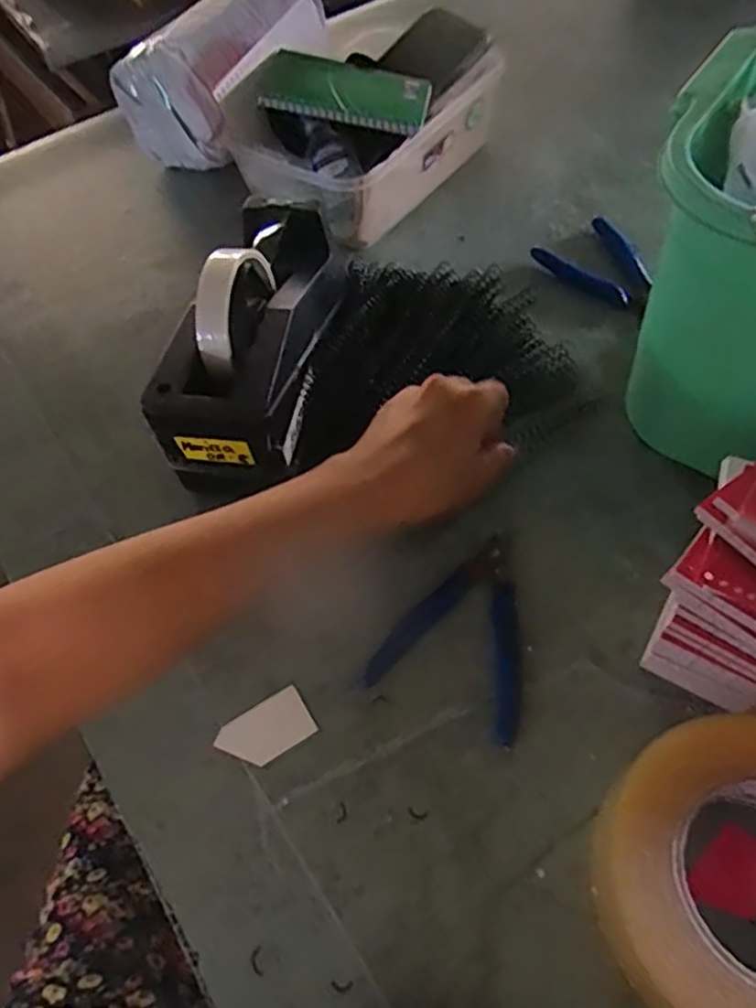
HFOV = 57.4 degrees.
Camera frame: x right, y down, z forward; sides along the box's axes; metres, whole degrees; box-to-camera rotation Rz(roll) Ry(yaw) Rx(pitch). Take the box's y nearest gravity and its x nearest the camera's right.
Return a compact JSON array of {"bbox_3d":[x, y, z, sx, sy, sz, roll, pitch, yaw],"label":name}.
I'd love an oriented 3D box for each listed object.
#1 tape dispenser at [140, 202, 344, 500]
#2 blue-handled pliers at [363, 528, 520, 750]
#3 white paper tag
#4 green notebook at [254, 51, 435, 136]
[{"bbox_3d":[-0.073,-0.115,0.442,0.080,0.094,0.201,7,60,10],"label":"tape dispenser"},{"bbox_3d":[0.051,0.066,0.390,0.083,0.014,0.107,18,62,15],"label":"blue-handled pliers"},{"bbox_3d":[-0.061,0.123,0.374,0.048,0.004,0.030,-30,61,-13],"label":"white paper tag"},{"bbox_3d":[-0.029,-0.339,0.565,0.140,0.009,0.089,10,55,2],"label":"green notebook"}]

